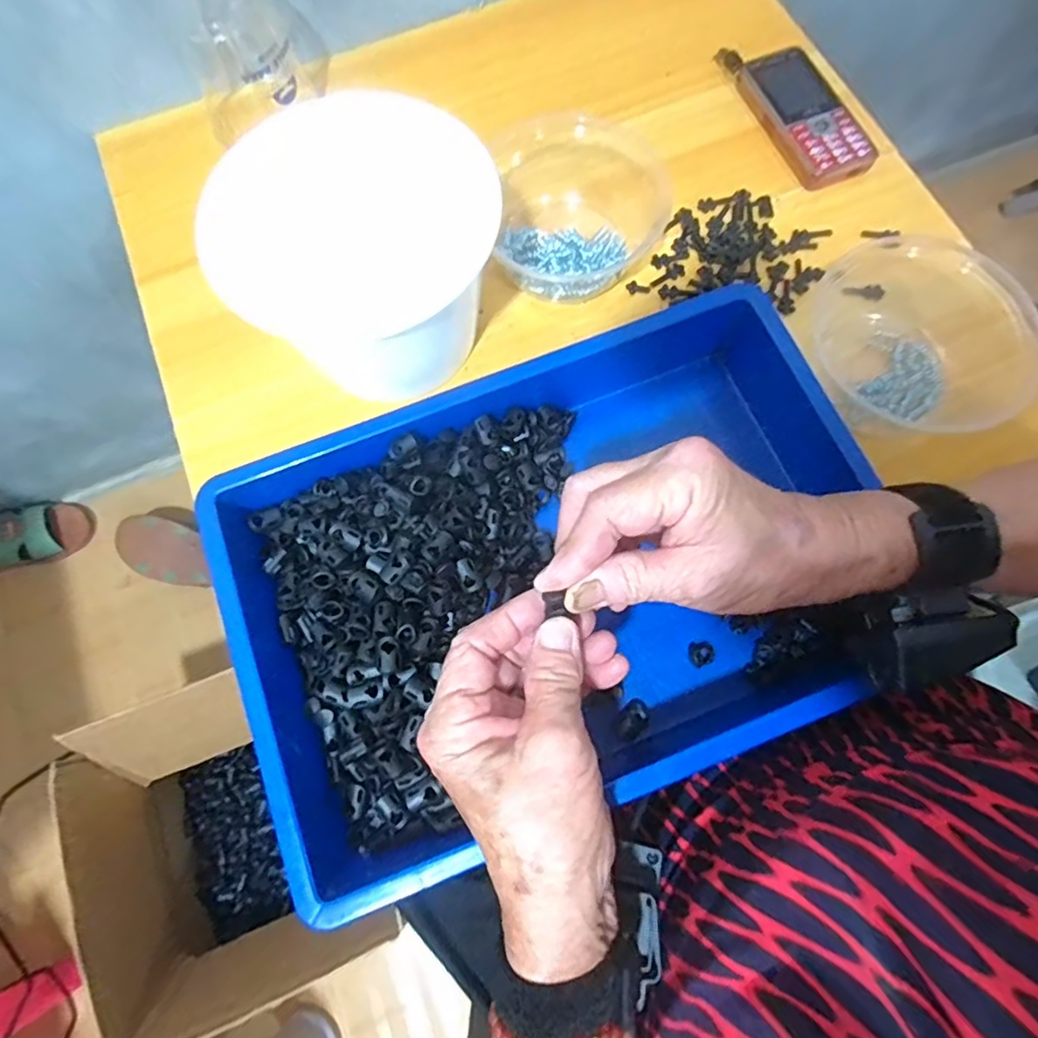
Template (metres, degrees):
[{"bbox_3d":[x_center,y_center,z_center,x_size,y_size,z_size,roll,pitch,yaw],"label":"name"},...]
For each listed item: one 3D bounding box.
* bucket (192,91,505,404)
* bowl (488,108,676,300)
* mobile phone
[{"bbox_3d":[-0.099,-0.162,0.393,0.149,0.121,0.150,0,74,1],"label":"bucket"},{"bbox_3d":[0.030,-0.235,0.445,0.139,0.053,0.129,0,74,1],"label":"bowl"},{"bbox_3d":[0.232,-0.323,0.479,0.059,0.022,0.130,-21,75,-5],"label":"mobile phone"}]

